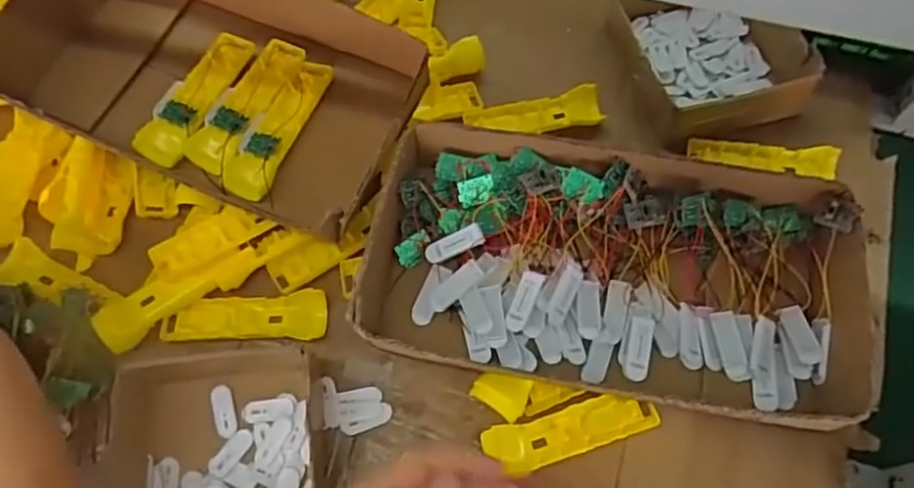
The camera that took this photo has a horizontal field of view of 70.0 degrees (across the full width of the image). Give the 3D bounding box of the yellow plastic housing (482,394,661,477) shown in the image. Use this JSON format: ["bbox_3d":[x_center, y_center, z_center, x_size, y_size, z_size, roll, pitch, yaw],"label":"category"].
[{"bbox_3d":[0.108,0.175,0.611,0.163,0.019,0.045,-15,65,-5],"label":"yellow plastic housing"}]

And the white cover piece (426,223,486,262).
[{"bbox_3d":[-0.002,0.001,0.635,0.057,0.010,0.022,-26,70,7],"label":"white cover piece"}]

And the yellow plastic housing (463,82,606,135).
[{"bbox_3d":[0.091,-0.154,0.770,0.159,0.020,0.047,-10,65,-3],"label":"yellow plastic housing"}]

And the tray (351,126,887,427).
[{"bbox_3d":[0.143,0.023,0.607,0.435,0.075,0.232,9,65,6],"label":"tray"}]

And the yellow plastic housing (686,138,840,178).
[{"bbox_3d":[0.345,-0.099,0.734,0.159,0.023,0.030,9,65,6],"label":"yellow plastic housing"}]

